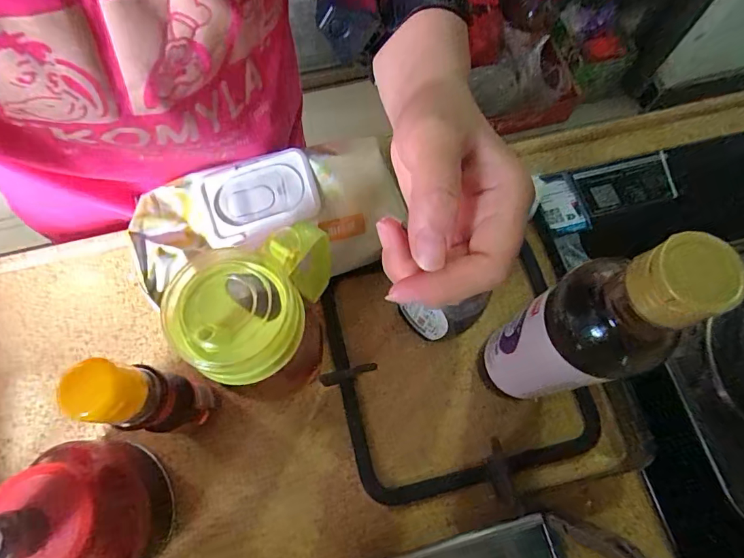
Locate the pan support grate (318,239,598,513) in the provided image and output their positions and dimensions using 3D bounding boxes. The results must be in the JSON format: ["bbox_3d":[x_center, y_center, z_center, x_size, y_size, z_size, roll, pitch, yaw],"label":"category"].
[{"bbox_3d":[0.070,0.077,0.383,0.214,0.017,0.216,-15,71,-6],"label":"pan support grate"}]

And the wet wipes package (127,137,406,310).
[{"bbox_3d":[-0.087,-0.047,0.385,0.219,0.052,0.105,-15,87,-3],"label":"wet wipes package"}]

